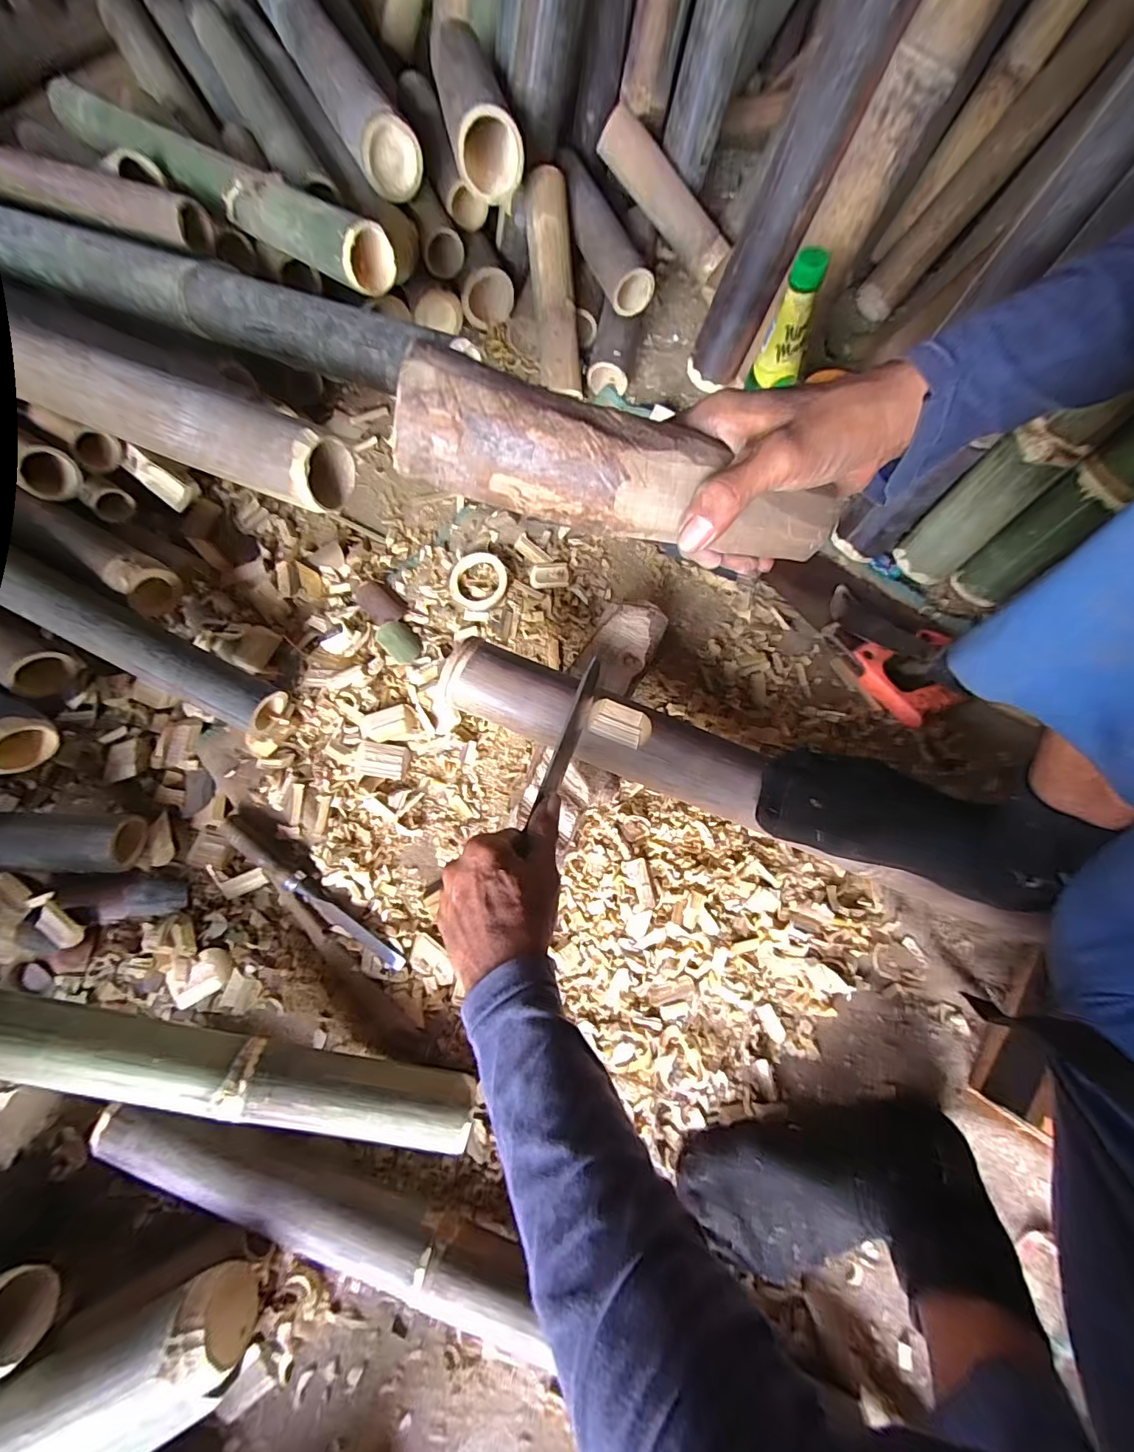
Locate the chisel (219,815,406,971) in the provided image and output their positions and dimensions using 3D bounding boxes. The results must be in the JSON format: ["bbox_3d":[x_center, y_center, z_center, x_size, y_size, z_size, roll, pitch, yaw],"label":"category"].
[{"bbox_3d":[-0.269,0.176,0.521,0.241,0.025,0.024,35,79,10],"label":"chisel"}]

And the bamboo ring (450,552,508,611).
[{"bbox_3d":[-0.110,-0.178,0.614,0.071,0.013,0.071,0,75,2],"label":"bamboo ring"}]

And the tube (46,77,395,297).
[{"bbox_3d":[-0.415,-0.636,0.579,0.531,0.062,0.051,36,79,10],"label":"tube"}]

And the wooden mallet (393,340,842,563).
[{"bbox_3d":[0.028,-0.139,0.279,0.255,0.046,0.044,11,75,-10],"label":"wooden mallet"}]

